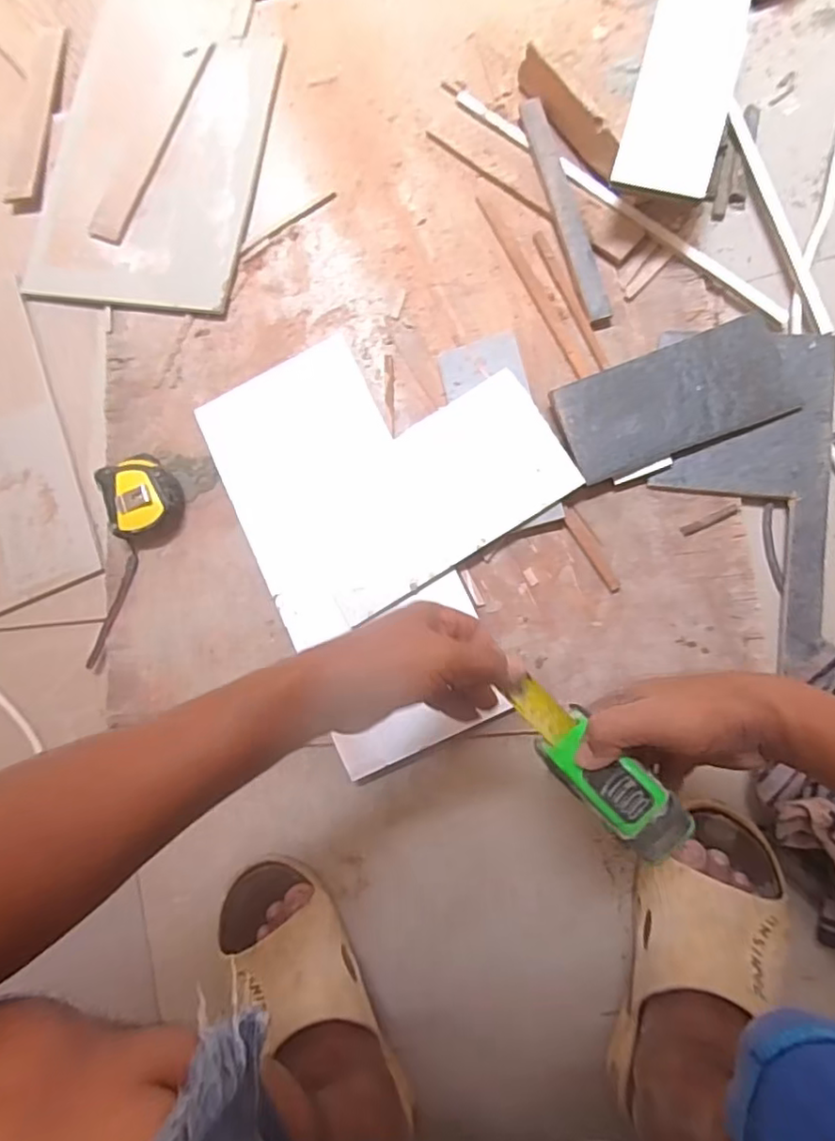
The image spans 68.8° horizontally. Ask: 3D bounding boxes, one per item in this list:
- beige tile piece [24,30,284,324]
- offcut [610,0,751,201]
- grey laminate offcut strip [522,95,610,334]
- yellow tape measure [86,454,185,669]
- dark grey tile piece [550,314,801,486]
[{"bbox_3d":[-0.286,-0.431,0.653,0.243,0.011,0.300,9,85,8],"label":"beige tile piece"},{"bbox_3d":[0.234,-0.432,0.529,0.081,0.013,0.229,14,84,10],"label":"offcut"},{"bbox_3d":[0.141,-0.346,0.584,0.025,0.018,0.235,-16,82,5],"label":"grey laminate offcut strip"},{"bbox_3d":[-0.280,-0.009,0.593,0.087,0.040,0.207,1,84,8],"label":"yellow tape measure"},{"bbox_3d":[0.229,-0.154,0.545,0.195,0.009,0.091,-20,84,5],"label":"dark grey tile piece"}]

